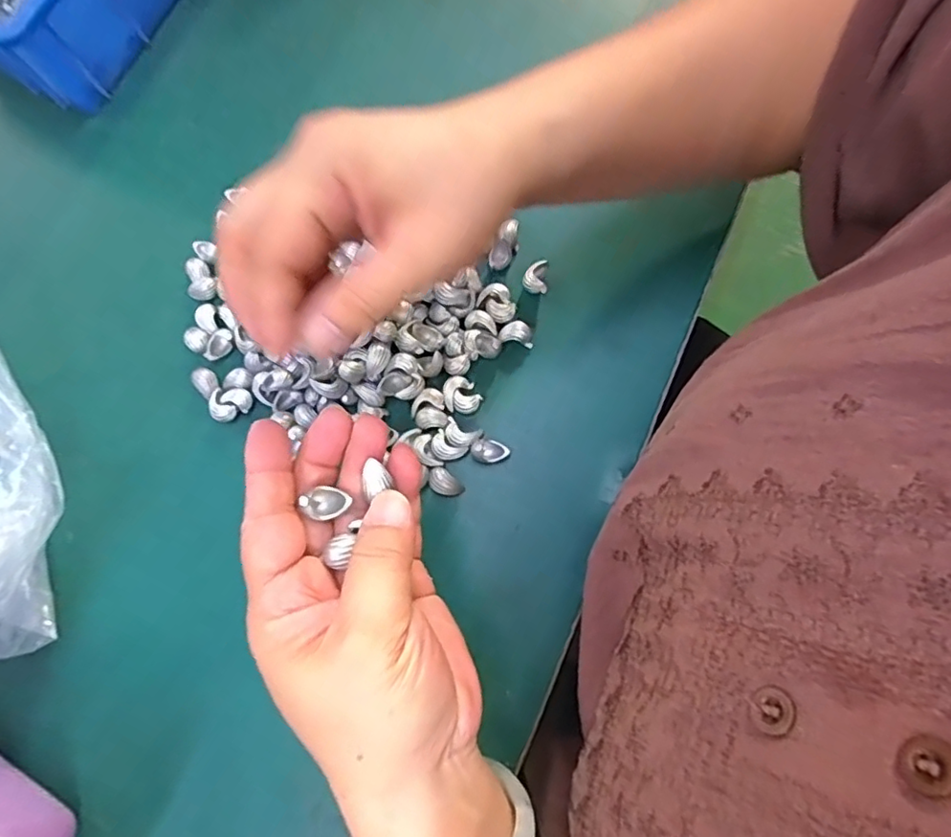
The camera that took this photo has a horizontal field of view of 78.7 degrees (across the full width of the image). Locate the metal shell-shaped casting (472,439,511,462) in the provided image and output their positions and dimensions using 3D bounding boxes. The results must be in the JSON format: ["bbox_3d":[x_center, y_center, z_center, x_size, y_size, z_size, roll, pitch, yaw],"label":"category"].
[{"bbox_3d":[0.008,0.018,0.315,0.020,0.006,0.012,4,78,2],"label":"metal shell-shaped casting"}]

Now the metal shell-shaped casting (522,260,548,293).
[{"bbox_3d":[0.034,-0.081,0.333,0.014,0.010,0.020,1,78,2],"label":"metal shell-shaped casting"}]

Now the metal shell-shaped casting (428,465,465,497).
[{"bbox_3d":[-0.017,0.035,0.311,0.019,0.005,0.012,43,82,9],"label":"metal shell-shaped casting"}]

